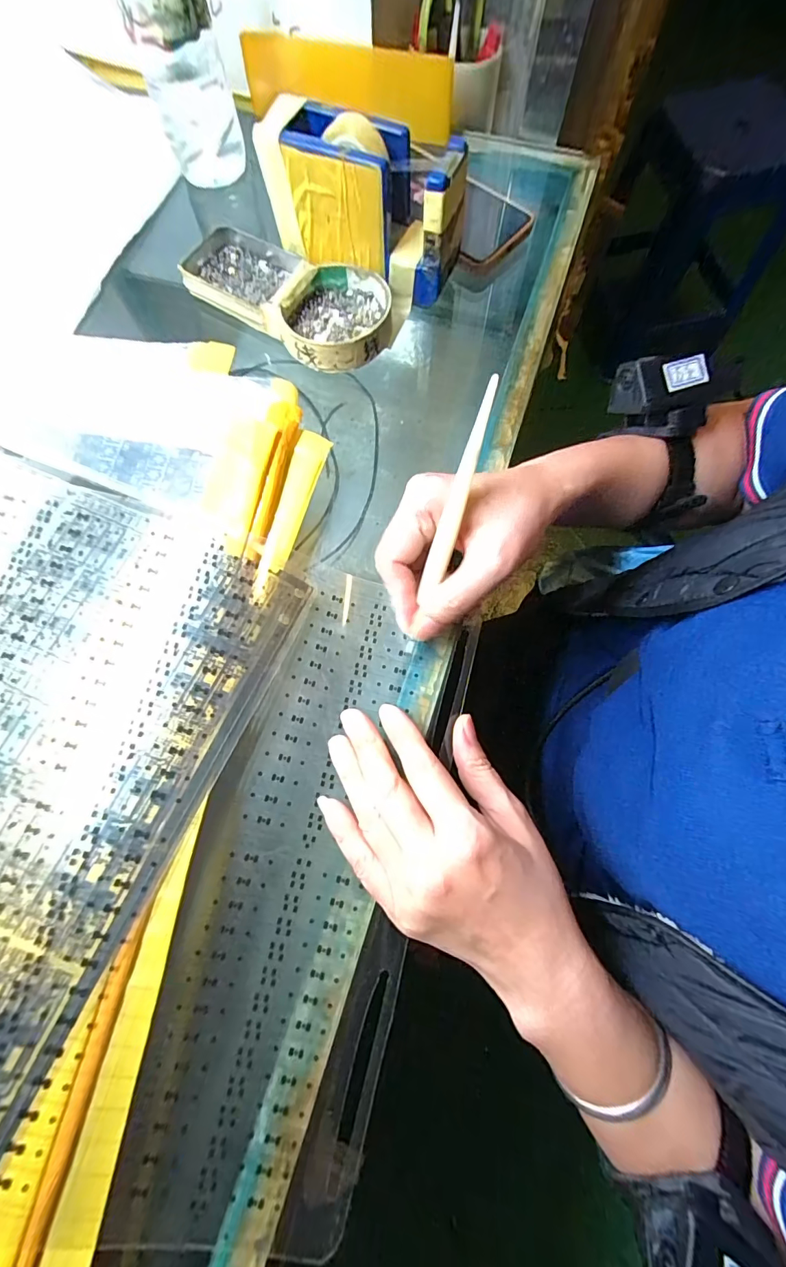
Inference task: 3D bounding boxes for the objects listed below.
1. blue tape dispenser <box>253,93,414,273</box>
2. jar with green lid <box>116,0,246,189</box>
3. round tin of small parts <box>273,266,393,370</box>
[{"bbox_3d":[-0.041,-0.319,0.313,0.100,0.070,0.047,25,77,7],"label":"blue tape dispenser"},{"bbox_3d":[-0.165,-0.446,0.343,0.061,0.111,0.052,-10,75,-2],"label":"jar with green lid"},{"bbox_3d":[-0.043,-0.241,0.333,0.083,0.022,0.084,0,75,1],"label":"round tin of small parts"}]

